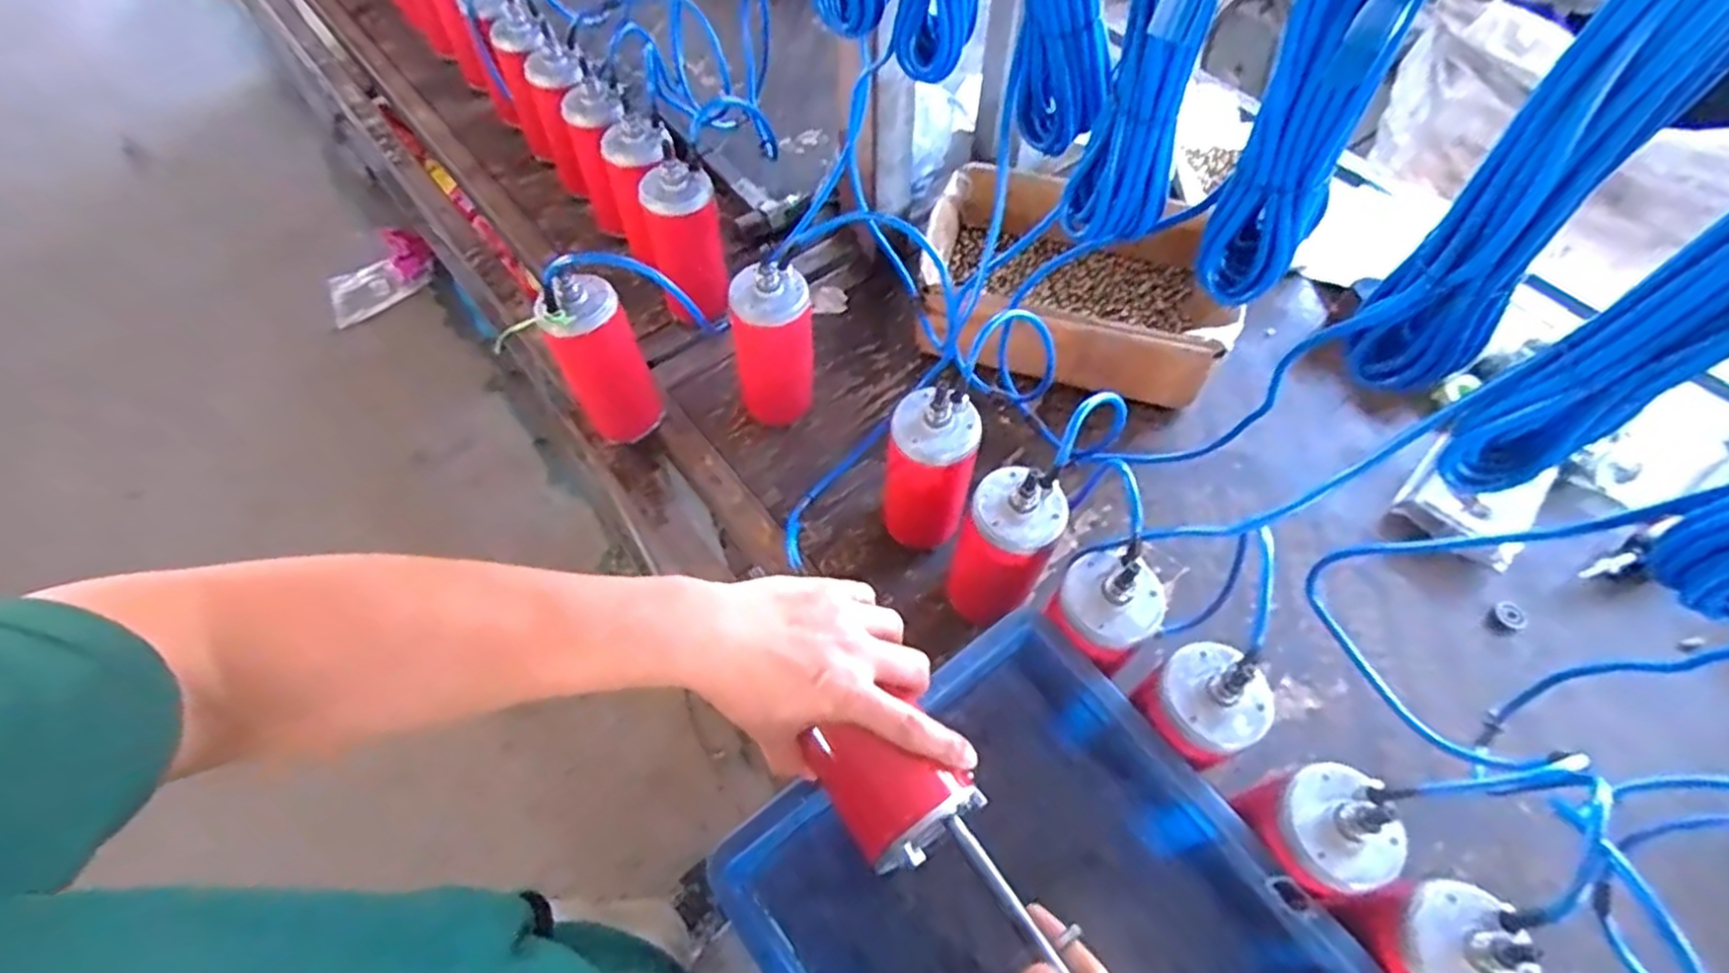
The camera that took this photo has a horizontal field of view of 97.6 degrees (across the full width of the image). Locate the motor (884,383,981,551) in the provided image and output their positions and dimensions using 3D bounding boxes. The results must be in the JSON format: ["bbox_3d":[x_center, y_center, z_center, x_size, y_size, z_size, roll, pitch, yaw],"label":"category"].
[{"bbox_3d":[0.058,-0.007,0.691,0.072,0.199,0.068,0,58,0],"label":"motor"}]

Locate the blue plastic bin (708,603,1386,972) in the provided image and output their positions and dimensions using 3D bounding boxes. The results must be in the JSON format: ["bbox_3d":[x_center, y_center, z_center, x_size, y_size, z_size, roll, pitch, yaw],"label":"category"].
[{"bbox_3d":[0.134,0.333,0.511,0.295,0.143,0.392,-34,64,-20],"label":"blue plastic bin"}]

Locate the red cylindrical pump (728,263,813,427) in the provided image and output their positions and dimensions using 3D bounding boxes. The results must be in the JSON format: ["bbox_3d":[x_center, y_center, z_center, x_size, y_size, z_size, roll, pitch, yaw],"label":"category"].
[{"bbox_3d":[-0.088,-0.129,0.767,0.076,0.184,0.065,-2,58,-2],"label":"red cylindrical pump"}]

